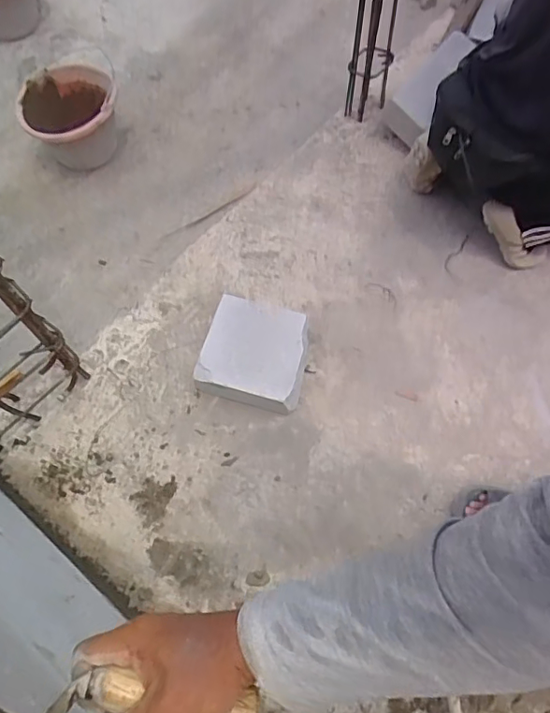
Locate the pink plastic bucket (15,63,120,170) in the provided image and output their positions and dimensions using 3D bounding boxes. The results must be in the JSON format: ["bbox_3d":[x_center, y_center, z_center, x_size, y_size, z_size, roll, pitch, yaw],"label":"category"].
[{"bbox_3d":[-0.531,-0.656,1.413,0.239,0.170,0.286,-14,66,-6],"label":"pink plastic bucket"}]

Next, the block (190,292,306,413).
[{"bbox_3d":[-0.038,-0.008,1.095,0.211,0.093,0.209,14,66,6],"label":"block"}]

